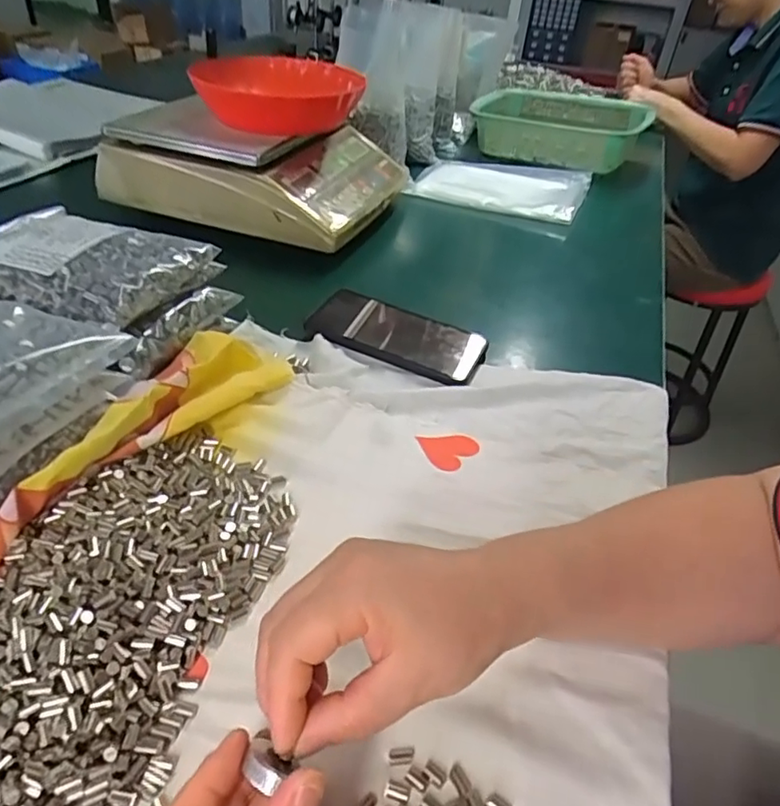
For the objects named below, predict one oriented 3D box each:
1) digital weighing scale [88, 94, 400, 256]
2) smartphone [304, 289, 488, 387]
[{"bbox_3d":[-0.166,-0.322,0.775,0.308,0.111,0.308,15,40,10],"label":"digital weighing scale"},{"bbox_3d":[0.008,-0.066,0.546,0.159,0.015,0.082,22,42,17],"label":"smartphone"}]

